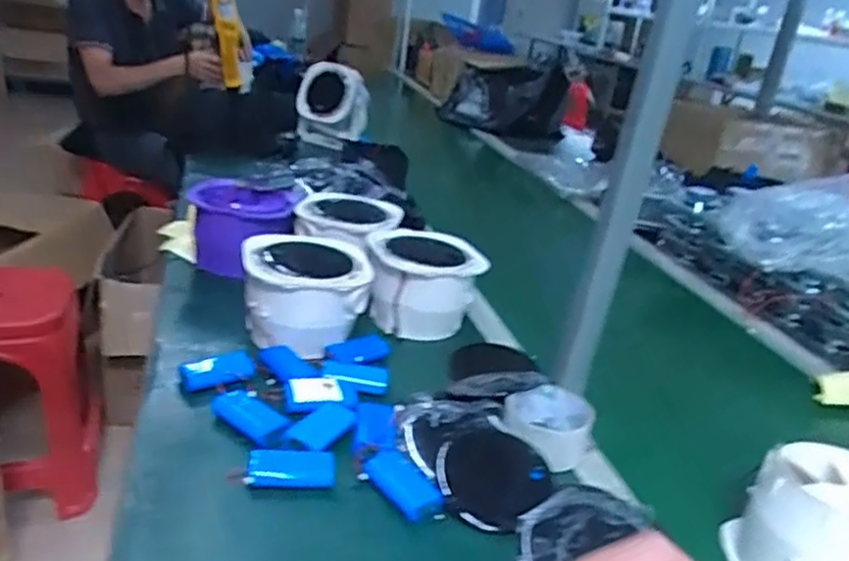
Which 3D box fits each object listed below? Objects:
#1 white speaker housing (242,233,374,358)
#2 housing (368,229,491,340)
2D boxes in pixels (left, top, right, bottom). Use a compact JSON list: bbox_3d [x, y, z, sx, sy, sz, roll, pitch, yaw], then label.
[{"bbox_3d":[-0.134,0.011,0.804,0.137,0.082,0.131,4,23,-12],"label":"white speaker housing"},{"bbox_3d":[-0.005,0.002,0.897,0.143,0.096,0.127,3,23,-16],"label":"housing"}]

